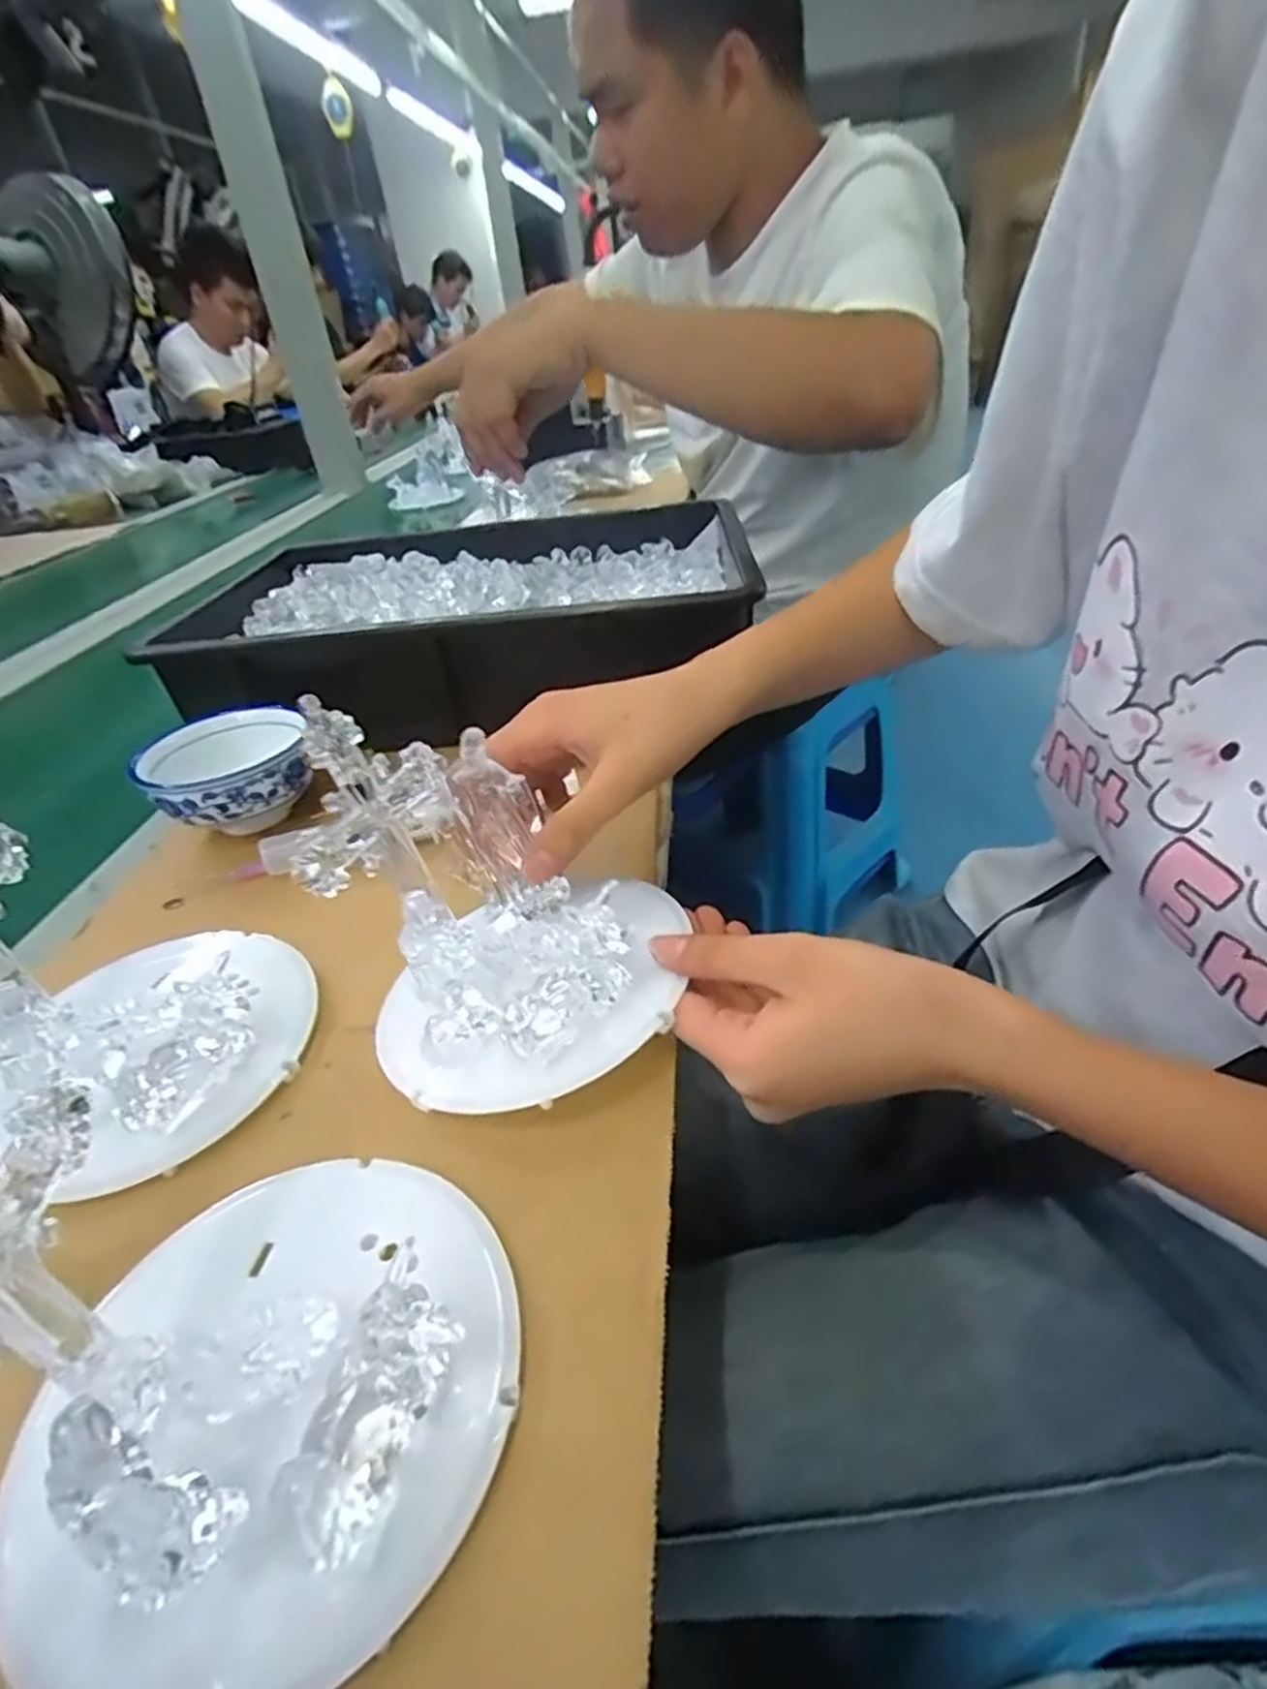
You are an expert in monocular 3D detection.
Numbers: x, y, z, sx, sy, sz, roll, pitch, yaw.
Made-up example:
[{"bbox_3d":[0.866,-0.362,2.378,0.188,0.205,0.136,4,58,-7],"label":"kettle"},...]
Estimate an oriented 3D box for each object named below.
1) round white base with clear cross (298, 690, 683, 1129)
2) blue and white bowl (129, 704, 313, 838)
[{"bbox_3d":[-0.050,0.013,0.283,0.117,0.109,0.127,-5,36,3],"label":"round white base with clear cross"},{"bbox_3d":[-0.239,-0.038,0.461,0.097,0.051,0.102,-18,37,-15],"label":"blue and white bowl"}]

